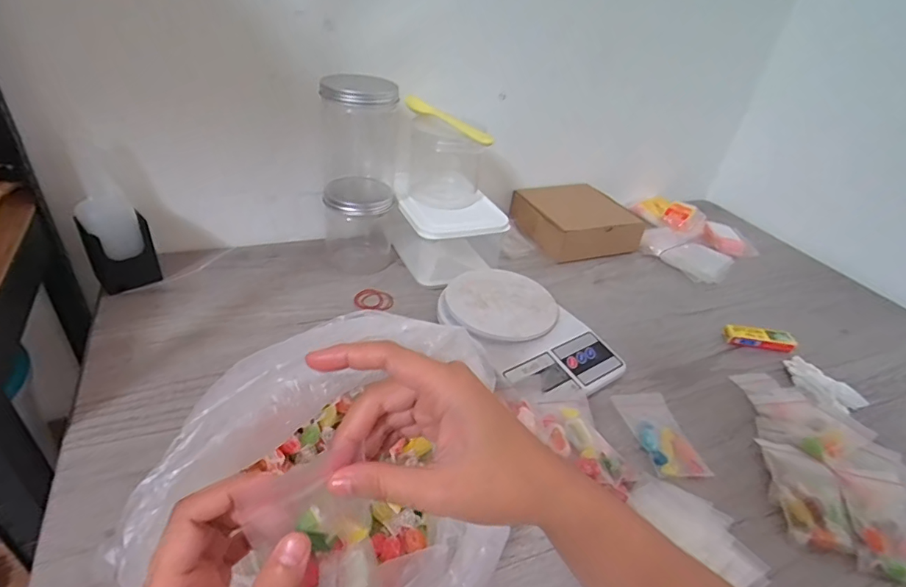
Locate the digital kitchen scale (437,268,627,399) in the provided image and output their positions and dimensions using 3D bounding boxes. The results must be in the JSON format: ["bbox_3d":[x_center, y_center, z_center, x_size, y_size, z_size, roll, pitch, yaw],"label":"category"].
[{"bbox_3d":[0.078,0.035,0.555,0.149,0.030,0.211,-17,42,-29],"label":"digital kitchen scale"}]

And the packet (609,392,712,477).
[{"bbox_3d":[0.203,0.134,0.465,0.056,0.007,0.096,-2,37,-12],"label":"packet"}]

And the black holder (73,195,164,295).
[{"bbox_3d":[-0.381,-0.057,0.543,0.062,0.098,0.053,-24,46,-35],"label":"black holder"}]

